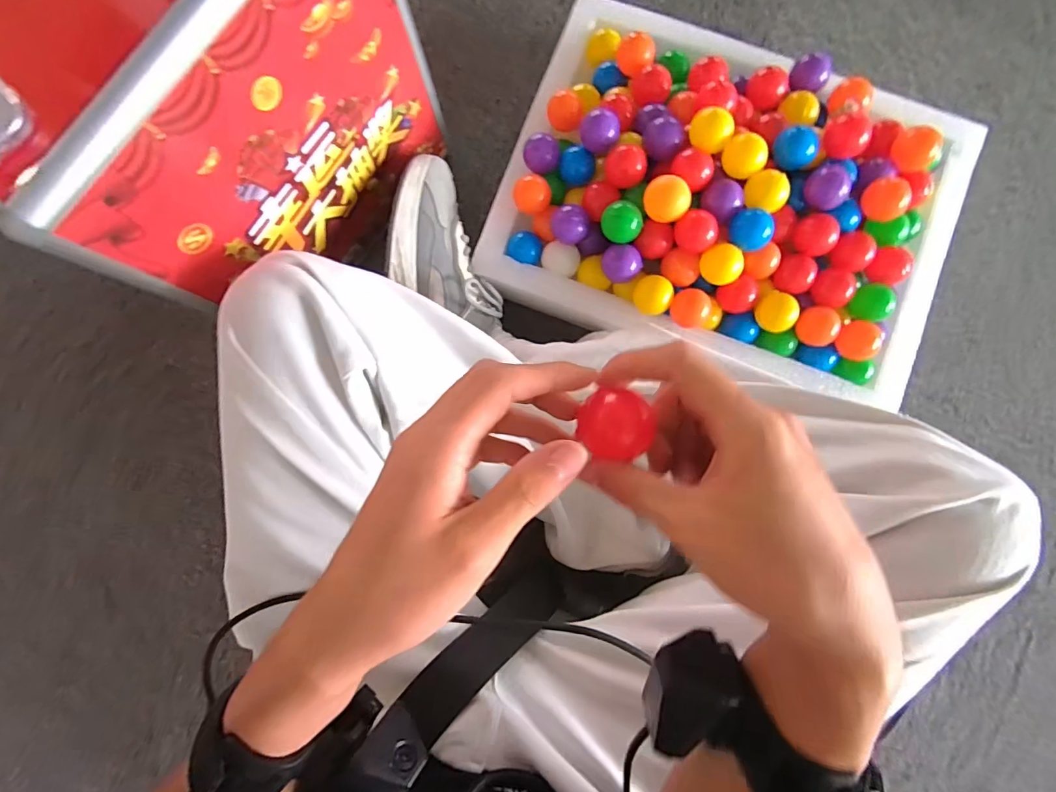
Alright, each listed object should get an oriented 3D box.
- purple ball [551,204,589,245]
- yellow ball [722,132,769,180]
[{"bbox_3d":[0.040,-0.164,0.461,0.034,0.031,0.037,0,84,2],"label":"purple ball"},{"bbox_3d":[0.194,-0.214,0.443,0.036,0.036,0.034,0,84,2],"label":"yellow ball"}]

